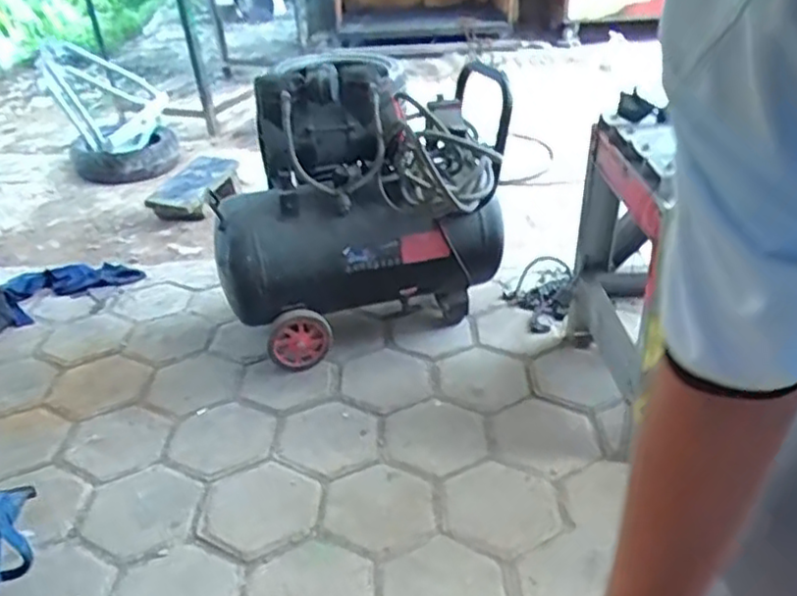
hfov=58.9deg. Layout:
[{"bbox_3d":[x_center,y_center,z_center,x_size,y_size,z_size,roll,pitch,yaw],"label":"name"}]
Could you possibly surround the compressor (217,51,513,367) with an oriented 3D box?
[{"bbox_3d":[-0.055,-0.198,1.478,0.625,0.540,0.271,-14,33,-20],"label":"compressor"}]

